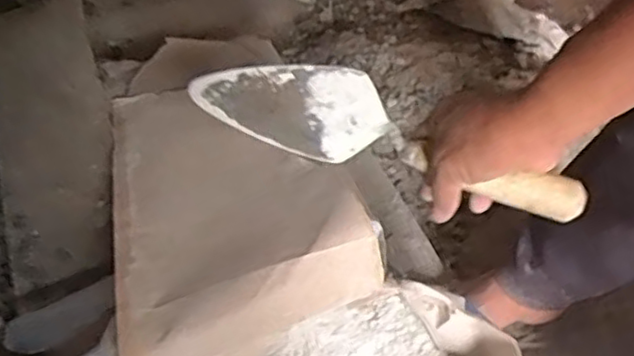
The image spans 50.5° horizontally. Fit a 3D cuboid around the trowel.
[{"bbox_3d":[0.056,-0.031,0.540,0.305,0.073,0.055,19,57,8],"label":"trowel"}]

